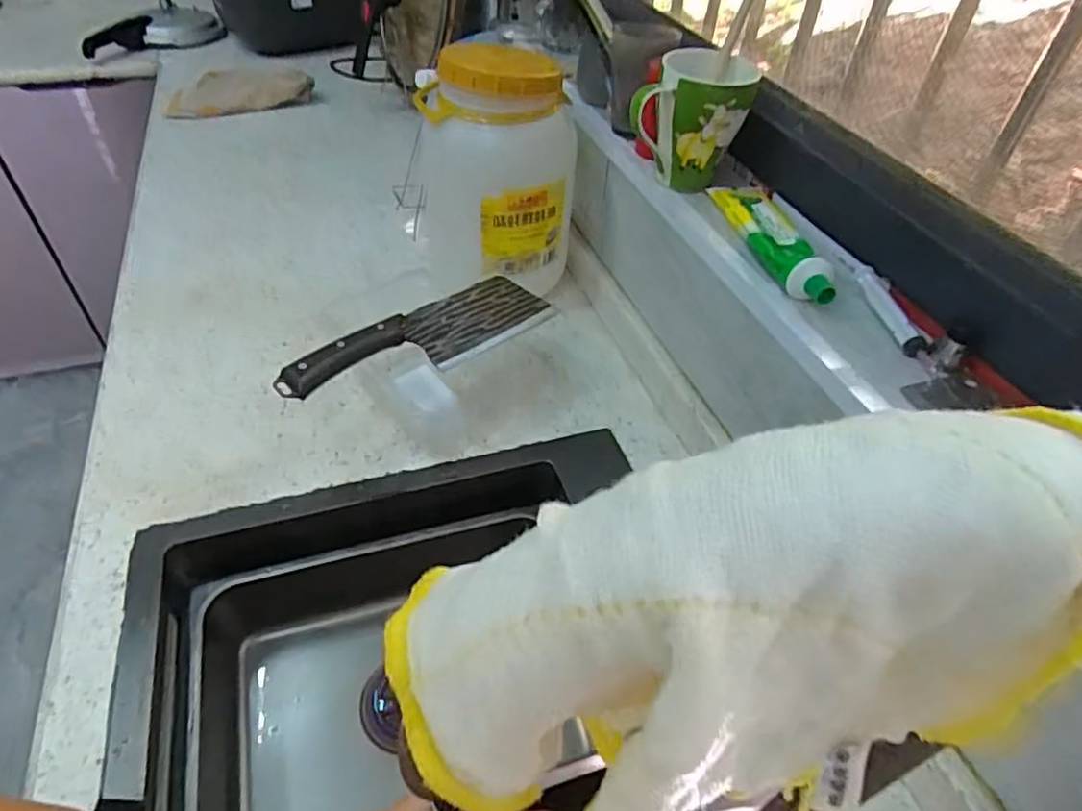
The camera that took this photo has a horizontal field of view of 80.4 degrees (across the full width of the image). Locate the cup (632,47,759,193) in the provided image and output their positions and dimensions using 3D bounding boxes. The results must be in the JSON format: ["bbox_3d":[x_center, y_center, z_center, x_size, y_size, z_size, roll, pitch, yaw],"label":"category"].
[{"bbox_3d":[0.144,-0.273,0.629,0.104,0.111,0.093,13,45,8],"label":"cup"}]

